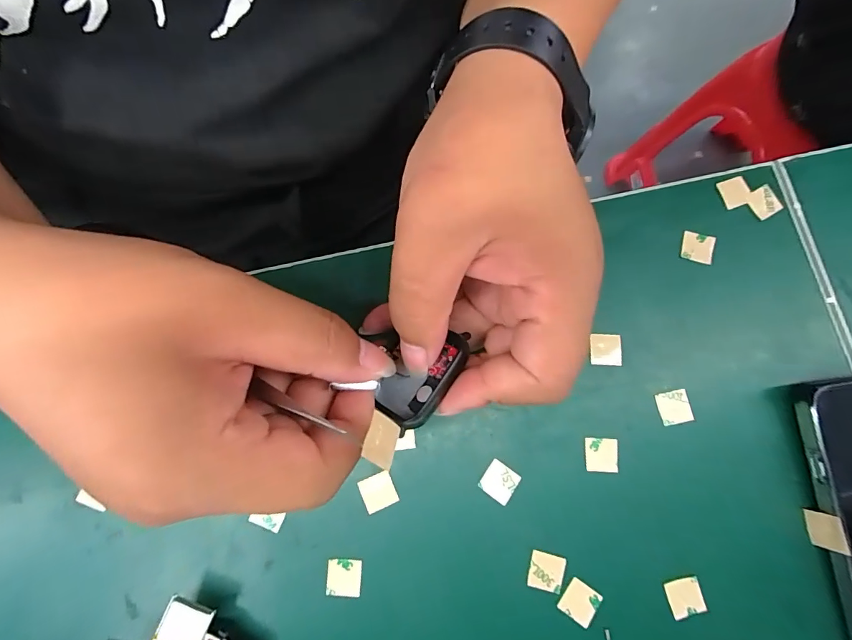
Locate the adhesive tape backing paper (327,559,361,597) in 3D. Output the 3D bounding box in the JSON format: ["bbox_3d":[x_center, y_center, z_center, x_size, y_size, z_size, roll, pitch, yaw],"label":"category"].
[{"bbox_3d":[-0.037,0.117,0.190,0.015,0.004,0.015,2,79,0],"label":"adhesive tape backing paper"}]

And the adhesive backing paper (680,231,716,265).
[{"bbox_3d":[0.141,-0.037,0.216,0.015,0.004,0.015,17,79,4],"label":"adhesive backing paper"}]

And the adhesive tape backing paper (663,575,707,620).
[{"bbox_3d":[0.116,0.125,0.188,0.015,0.004,0.015,-16,82,2],"label":"adhesive tape backing paper"}]

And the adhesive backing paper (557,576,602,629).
[{"bbox_3d":[0.069,0.127,0.187,0.016,0.004,0.016,34,81,7],"label":"adhesive backing paper"}]

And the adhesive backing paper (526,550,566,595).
[{"bbox_3d":[0.055,0.114,0.188,0.016,0.004,0.016,13,79,3],"label":"adhesive backing paper"}]

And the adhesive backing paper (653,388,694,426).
[{"bbox_3d":[0.120,0.042,0.202,0.017,0.004,0.015,-12,79,-2],"label":"adhesive backing paper"}]

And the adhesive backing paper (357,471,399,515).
[{"bbox_3d":[-0.023,0.081,0.196,0.016,0.004,0.016,-24,79,-4],"label":"adhesive backing paper"}]

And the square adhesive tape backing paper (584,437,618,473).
[{"bbox_3d":[0.083,0.064,0.198,0.015,0.004,0.015,2,79,1],"label":"square adhesive tape backing paper"}]

